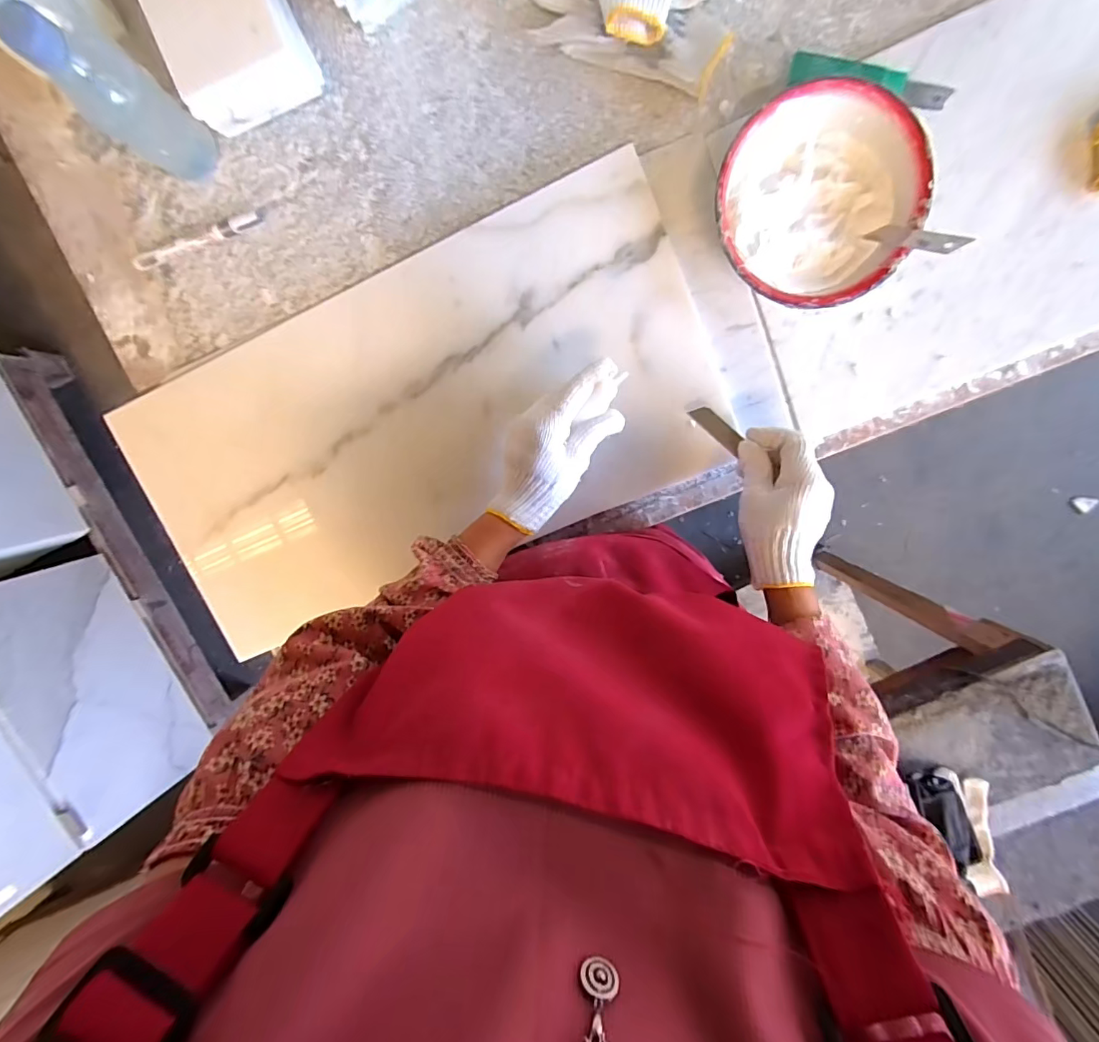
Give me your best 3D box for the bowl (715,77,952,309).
[{"bbox_3d":[0.233,-0.276,0.421,0.167,0.060,0.166,0,98,3],"label":"bowl"}]

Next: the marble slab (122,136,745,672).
[{"bbox_3d":[-0.135,-0.099,0.490,0.591,0.030,0.303,-22,102,7],"label":"marble slab"}]

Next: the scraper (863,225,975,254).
[{"bbox_3d":[0.304,-0.237,0.394,0.017,0.083,0.011,-36,131,7],"label":"scraper"}]

